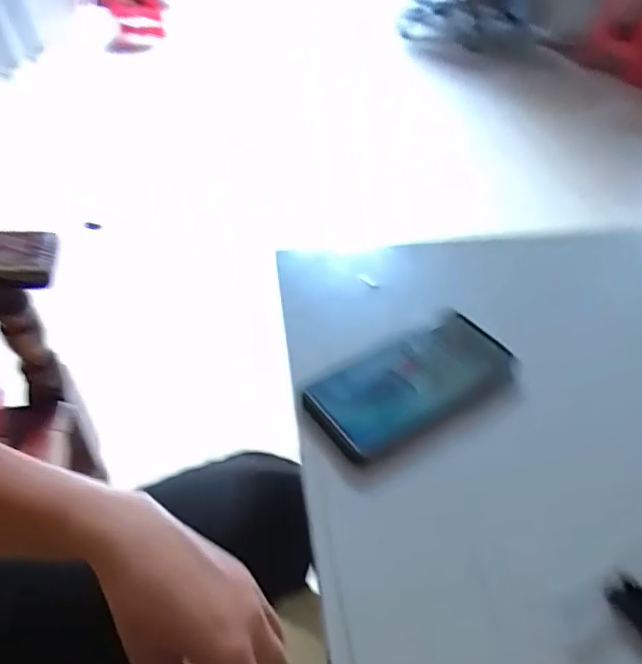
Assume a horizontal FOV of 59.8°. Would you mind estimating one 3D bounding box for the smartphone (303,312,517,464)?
[{"bbox_3d":[0.073,0.040,0.432,0.163,0.018,0.077,-23,49,-24],"label":"smartphone"}]

